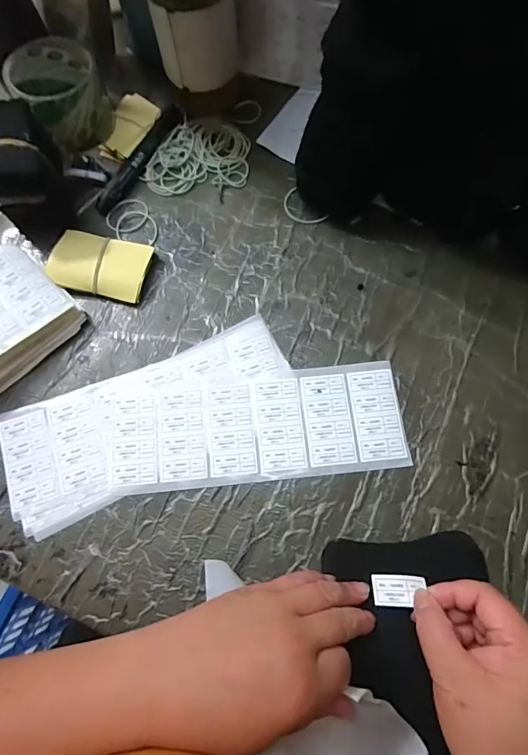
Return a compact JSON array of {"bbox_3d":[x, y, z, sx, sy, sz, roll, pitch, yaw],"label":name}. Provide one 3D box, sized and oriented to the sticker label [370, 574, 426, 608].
[{"bbox_3d":[0.096,0.153,0.302,0.039,0.005,0.021,-15,65,33],"label":"sticker label"}]

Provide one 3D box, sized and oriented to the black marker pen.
[{"bbox_3d":[-0.132,-0.234,0.450,0.022,0.015,0.147,28,76,9],"label":"black marker pen"}]

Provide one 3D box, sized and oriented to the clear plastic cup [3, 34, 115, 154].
[{"bbox_3d":[-0.203,-0.287,0.434,0.079,0.071,0.089,-30,75,-7],"label":"clear plastic cup"}]

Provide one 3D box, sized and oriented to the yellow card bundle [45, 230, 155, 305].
[{"bbox_3d":[-0.160,-0.108,0.415,0.094,0.019,0.060,11,74,5],"label":"yellow card bundle"}]

